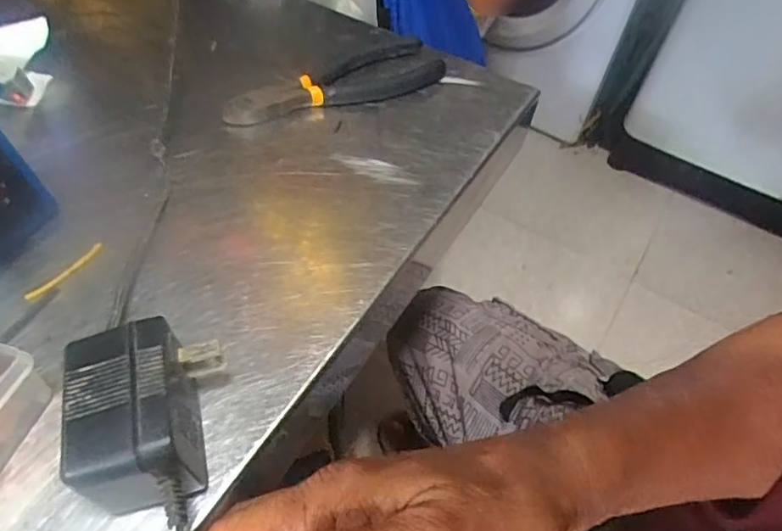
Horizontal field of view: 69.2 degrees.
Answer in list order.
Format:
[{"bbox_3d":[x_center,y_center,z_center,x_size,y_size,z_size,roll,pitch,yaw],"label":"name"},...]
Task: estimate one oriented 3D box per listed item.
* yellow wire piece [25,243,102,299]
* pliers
[{"bbox_3d":[-0.160,0.003,0.279,0.005,0.004,0.041,32,56,18],"label":"yellow wire piece"},{"bbox_3d":[-0.036,-0.123,0.379,0.149,0.012,0.050,-24,59,-22],"label":"pliers"}]

